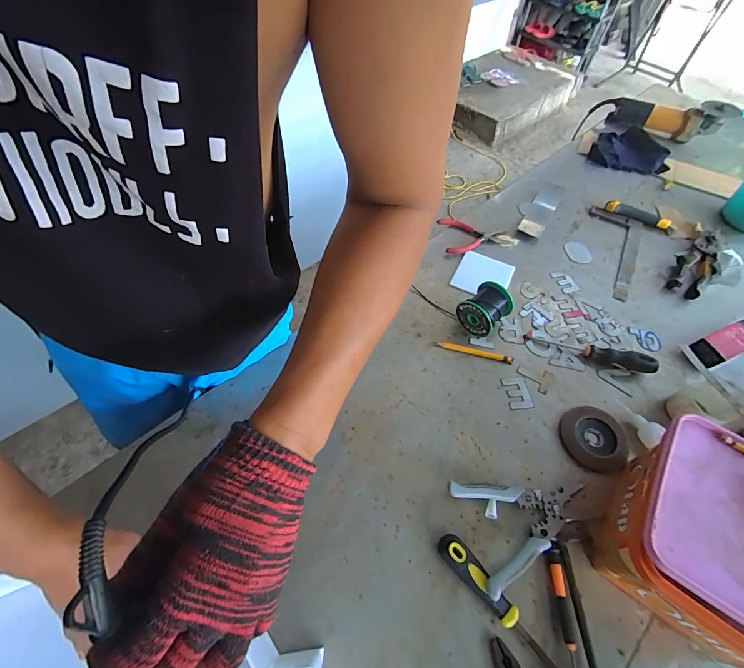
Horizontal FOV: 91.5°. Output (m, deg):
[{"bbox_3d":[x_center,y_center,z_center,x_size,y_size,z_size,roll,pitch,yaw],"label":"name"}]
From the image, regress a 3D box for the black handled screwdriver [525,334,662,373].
[{"bbox_3d":[0.363,0.030,0.606,0.201,0.029,0.029,18,59,8],"label":"black handled screwdriver"}]

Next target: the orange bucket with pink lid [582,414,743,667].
[{"bbox_3d":[0.380,0.233,0.407,0.187,0.142,0.193,33,62,16],"label":"orange bucket with pink lid"}]

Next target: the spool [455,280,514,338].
[{"bbox_3d":[0.195,-0.043,0.624,0.067,0.069,0.076,41,64,20],"label":"spool"}]

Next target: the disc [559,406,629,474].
[{"bbox_3d":[0.329,0.154,0.538,0.091,0.008,0.094,2,58,-3],"label":"disc"}]

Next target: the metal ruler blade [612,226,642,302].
[{"bbox_3d":[0.522,-0.148,0.738,0.027,0.008,0.224,25,61,14],"label":"metal ruler blade"}]

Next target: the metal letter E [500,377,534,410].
[{"bbox_3d":[0.230,0.094,0.577,0.038,0.004,0.053,-5,58,-7],"label":"metal letter E"}]

